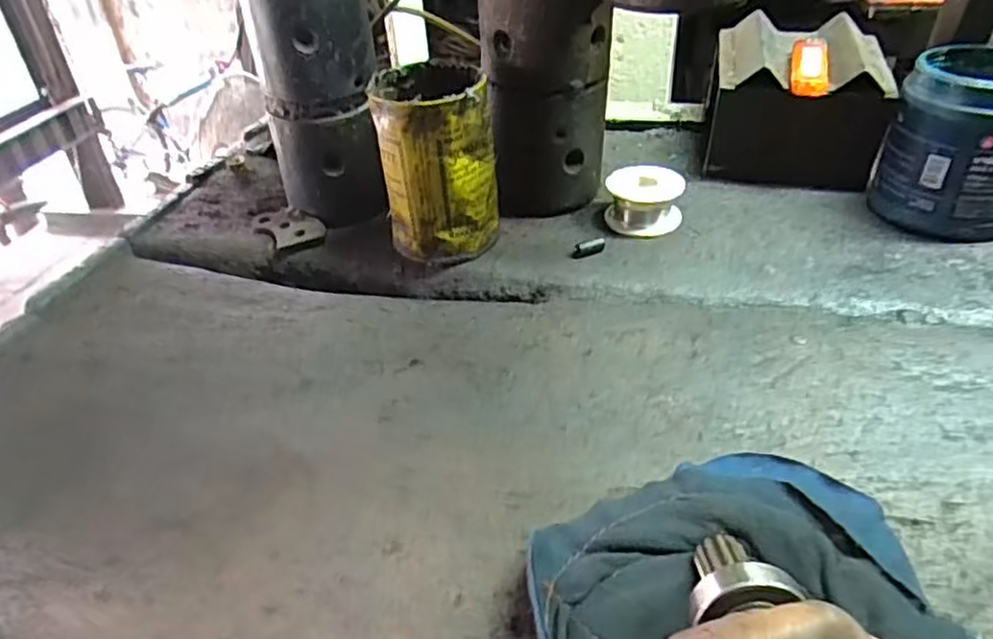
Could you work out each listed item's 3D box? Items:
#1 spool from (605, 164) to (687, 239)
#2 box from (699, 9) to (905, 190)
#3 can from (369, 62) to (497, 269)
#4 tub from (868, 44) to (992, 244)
[{"bbox_3d":[0.104,-0.084,0.479,0.052,0.028,0.049,2,37,10],"label":"spool"},{"bbox_3d":[0.230,-0.169,0.529,0.120,0.091,0.111,7,38,16],"label":"box"},{"bbox_3d":[-0.038,-0.104,0.458,0.070,0.121,0.081,-7,37,-2],"label":"can"},{"bbox_3d":[0.310,-0.115,0.450,0.088,0.100,0.087,-4,37,3],"label":"tub"}]

